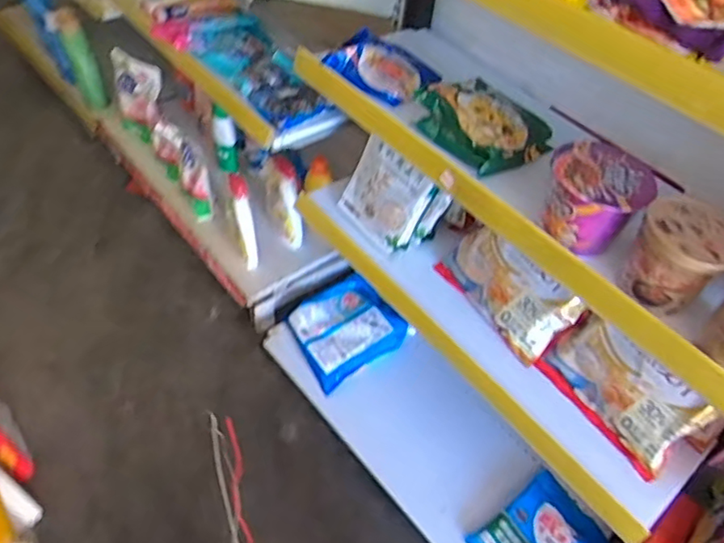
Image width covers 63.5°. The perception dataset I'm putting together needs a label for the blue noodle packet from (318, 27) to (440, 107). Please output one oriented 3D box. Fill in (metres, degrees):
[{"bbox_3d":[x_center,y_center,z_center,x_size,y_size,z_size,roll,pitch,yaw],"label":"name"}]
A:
[{"bbox_3d":[0.030,-0.351,0.985,0.169,0.038,0.128,32,54,20],"label":"blue noodle packet"}]

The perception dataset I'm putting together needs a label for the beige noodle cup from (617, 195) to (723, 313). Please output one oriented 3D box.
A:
[{"bbox_3d":[0.386,-0.018,0.716,0.107,0.106,0.101,3,50,-3],"label":"beige noodle cup"}]

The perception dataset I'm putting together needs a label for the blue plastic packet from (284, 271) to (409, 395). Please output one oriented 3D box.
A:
[{"bbox_3d":[-0.047,0.147,1.540,0.264,0.046,0.249,-27,57,-25],"label":"blue plastic packet"}]

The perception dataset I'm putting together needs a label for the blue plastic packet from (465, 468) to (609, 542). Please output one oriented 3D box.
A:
[{"bbox_3d":[0.379,0.572,1.242,0.248,0.047,0.196,-28,58,-26],"label":"blue plastic packet"}]

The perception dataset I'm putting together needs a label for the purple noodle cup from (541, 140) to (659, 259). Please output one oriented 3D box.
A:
[{"bbox_3d":[0.299,-0.092,0.761,0.124,0.098,0.108,19,51,11],"label":"purple noodle cup"}]

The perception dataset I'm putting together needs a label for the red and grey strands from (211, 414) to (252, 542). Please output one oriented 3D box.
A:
[{"bbox_3d":[-0.102,0.226,0.504,0.028,0.024,0.202,-10,69,-14],"label":"red and grey strands"}]

